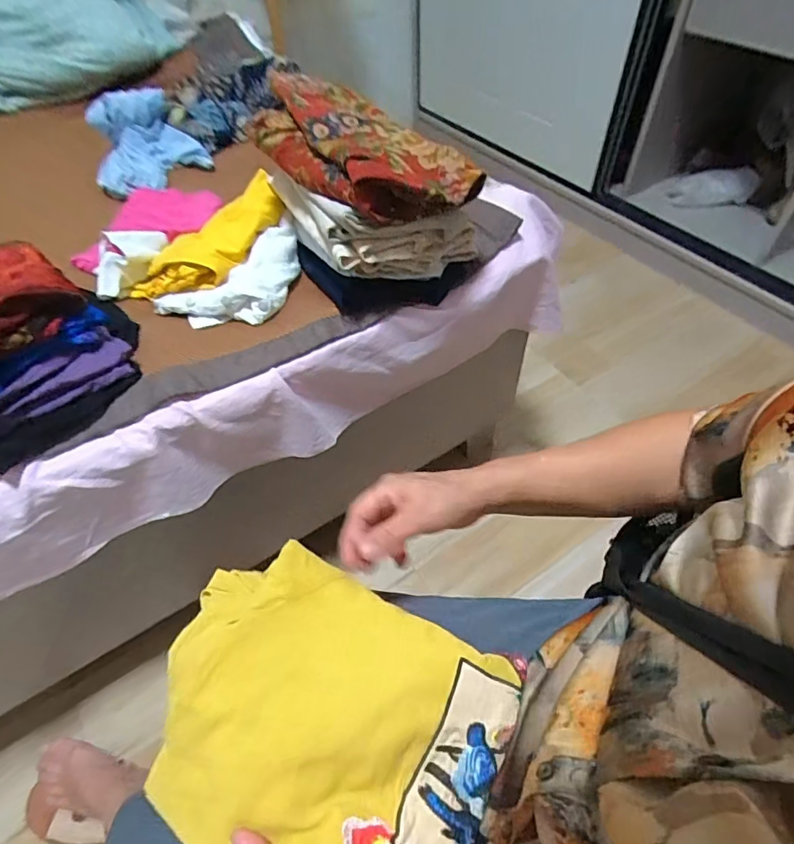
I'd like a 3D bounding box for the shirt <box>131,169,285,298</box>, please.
[{"bbox_3d":[-0.259,-0.264,0.716,0.137,0.076,0.231,23,56,20],"label":"shirt"}]

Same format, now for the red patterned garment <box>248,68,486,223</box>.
[{"bbox_3d":[-0.053,-0.342,0.609,0.159,0.058,0.319,-35,58,-23],"label":"red patterned garment"}]

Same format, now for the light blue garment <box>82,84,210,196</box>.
[{"bbox_3d":[-0.477,-0.539,0.948,0.204,0.108,0.192,-19,53,-13],"label":"light blue garment"}]

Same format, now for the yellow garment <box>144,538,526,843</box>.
[{"bbox_3d":[-0.053,0.205,0.355,0.249,0.055,0.187,18,53,15],"label":"yellow garment"}]

